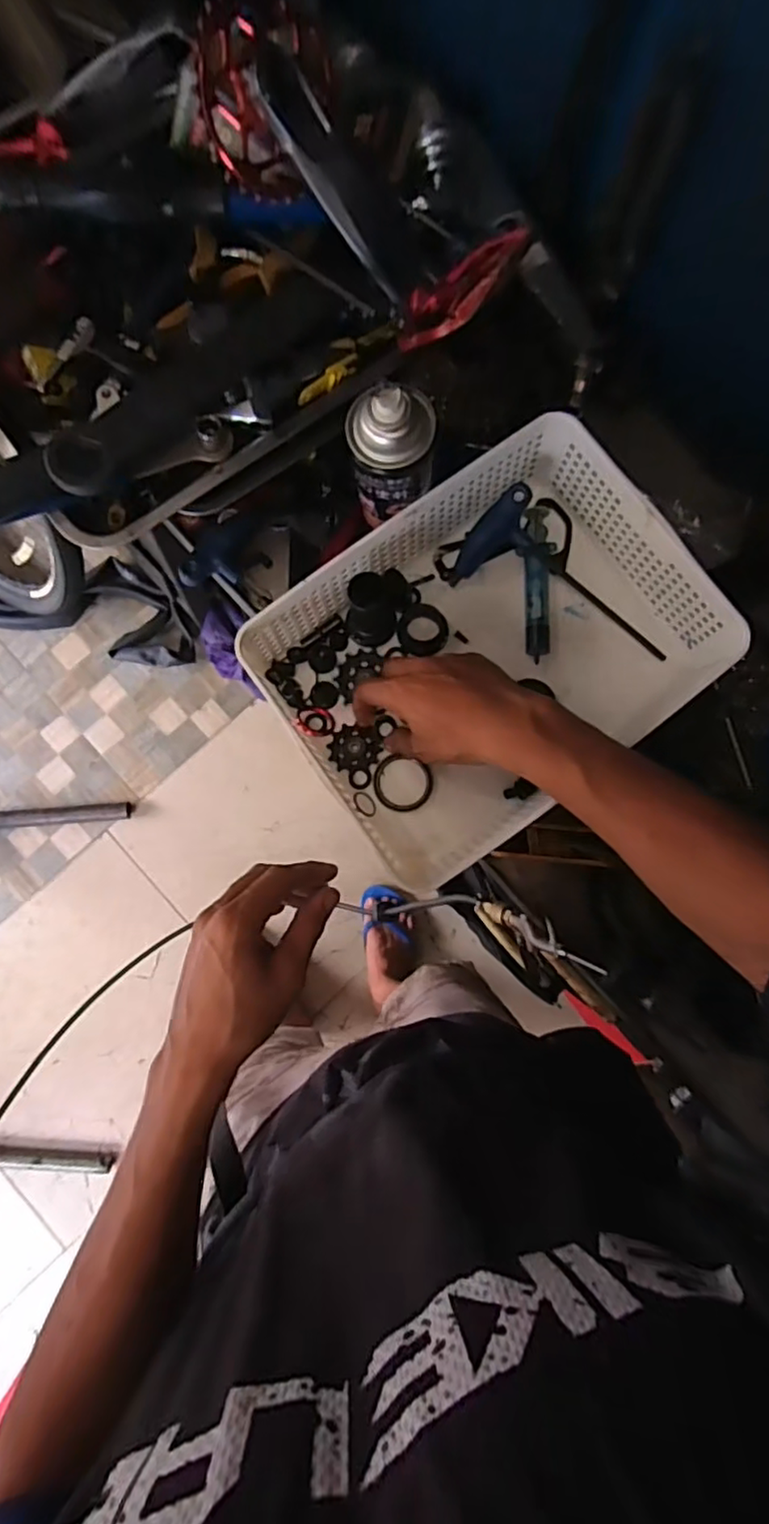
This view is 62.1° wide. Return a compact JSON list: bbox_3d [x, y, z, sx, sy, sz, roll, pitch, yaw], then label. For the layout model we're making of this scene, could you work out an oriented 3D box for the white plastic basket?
[{"bbox_3d":[0.082,-0.091,0.520,0.311,0.100,0.244,-37,87,-8],"label":"white plastic basket"}]

